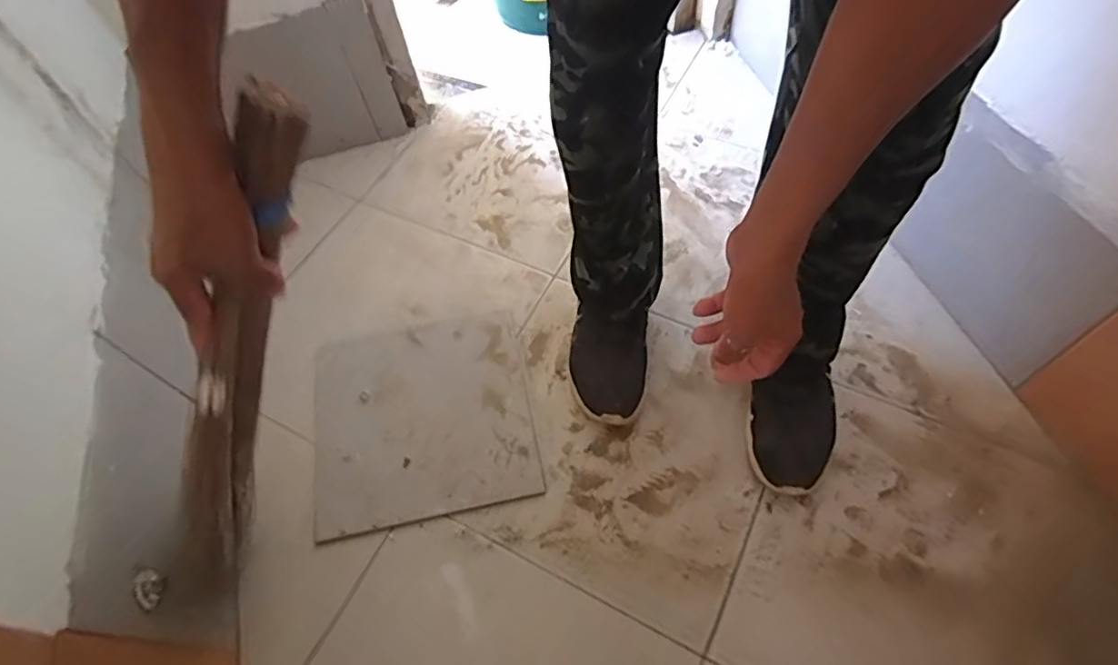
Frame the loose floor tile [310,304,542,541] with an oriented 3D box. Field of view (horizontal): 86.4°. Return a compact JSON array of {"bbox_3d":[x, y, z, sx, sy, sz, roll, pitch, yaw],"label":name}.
[{"bbox_3d":[-0.203,0.119,0.876,0.307,0.013,0.308,-11,58,-3],"label":"loose floor tile"}]

